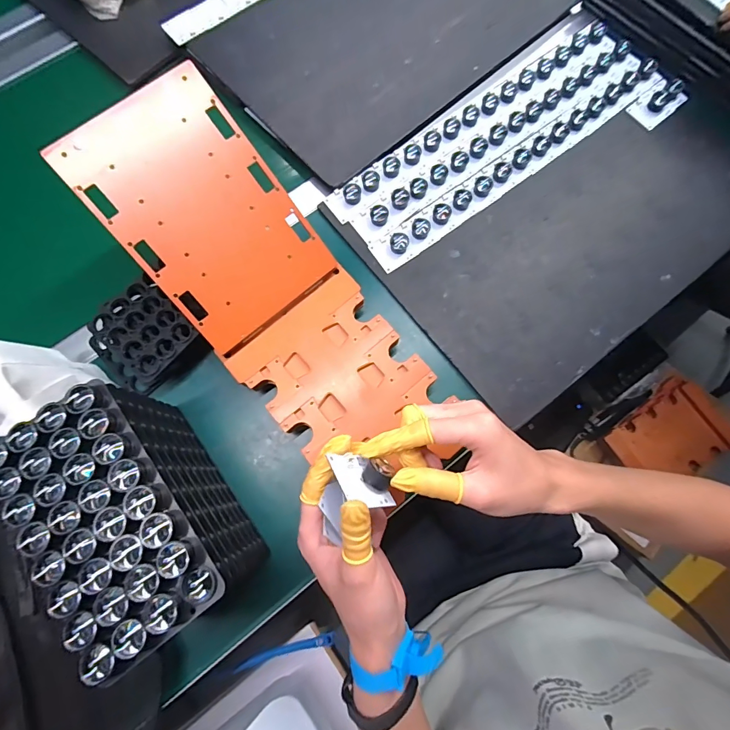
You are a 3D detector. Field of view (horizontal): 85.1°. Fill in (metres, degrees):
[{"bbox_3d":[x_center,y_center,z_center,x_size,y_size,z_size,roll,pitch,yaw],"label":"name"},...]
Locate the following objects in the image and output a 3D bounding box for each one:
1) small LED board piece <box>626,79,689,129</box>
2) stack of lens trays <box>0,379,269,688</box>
[{"bbox_3d":[0.398,-0.358,0.536,0.073,0.016,0.046,-39,80,-8],"label":"small LED board piece"},{"bbox_3d":[-0.190,0.128,0.351,0.100,0.151,0.191,-39,80,-8],"label":"stack of lens trays"}]

